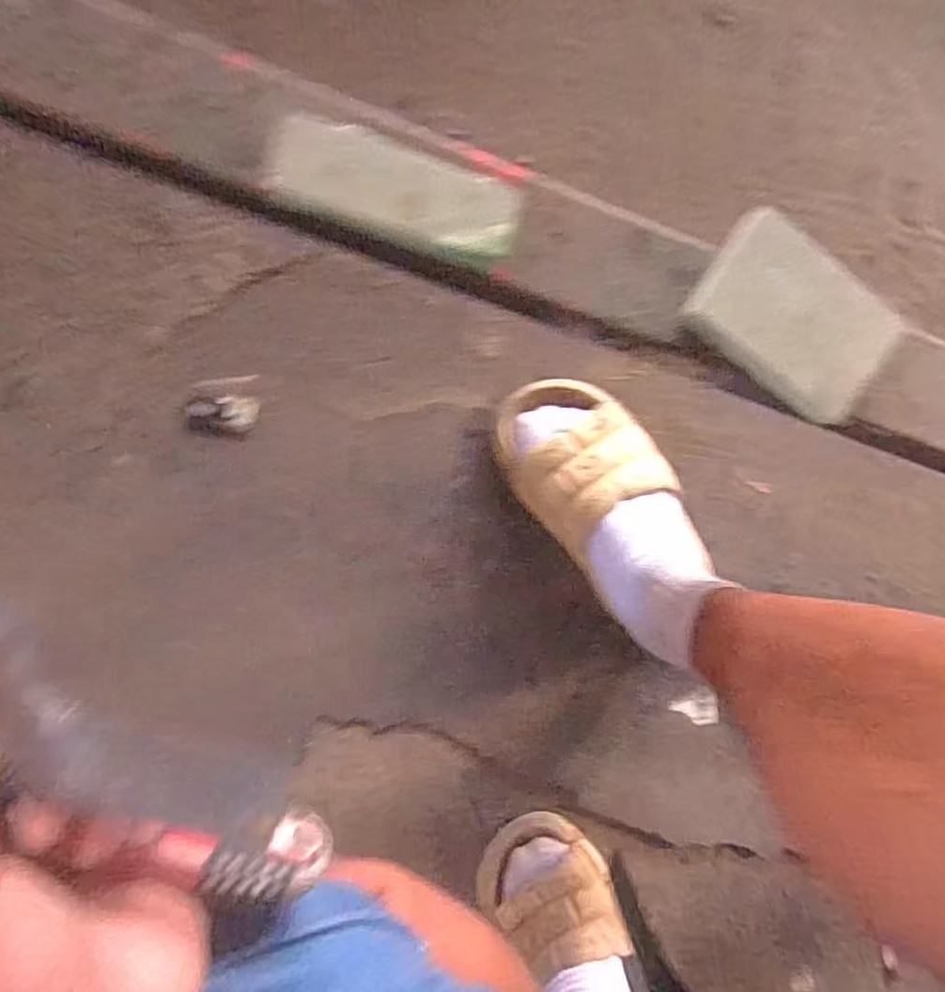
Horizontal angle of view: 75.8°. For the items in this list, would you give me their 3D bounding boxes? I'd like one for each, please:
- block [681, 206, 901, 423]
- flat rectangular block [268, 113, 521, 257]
[{"bbox_3d":[0.168,-0.092,0.317,0.101,0.017,0.067,39,91,-8],"label":"block"},{"bbox_3d":[-0.036,-0.148,0.291,0.118,0.010,0.037,16,94,-7],"label":"flat rectangular block"}]

